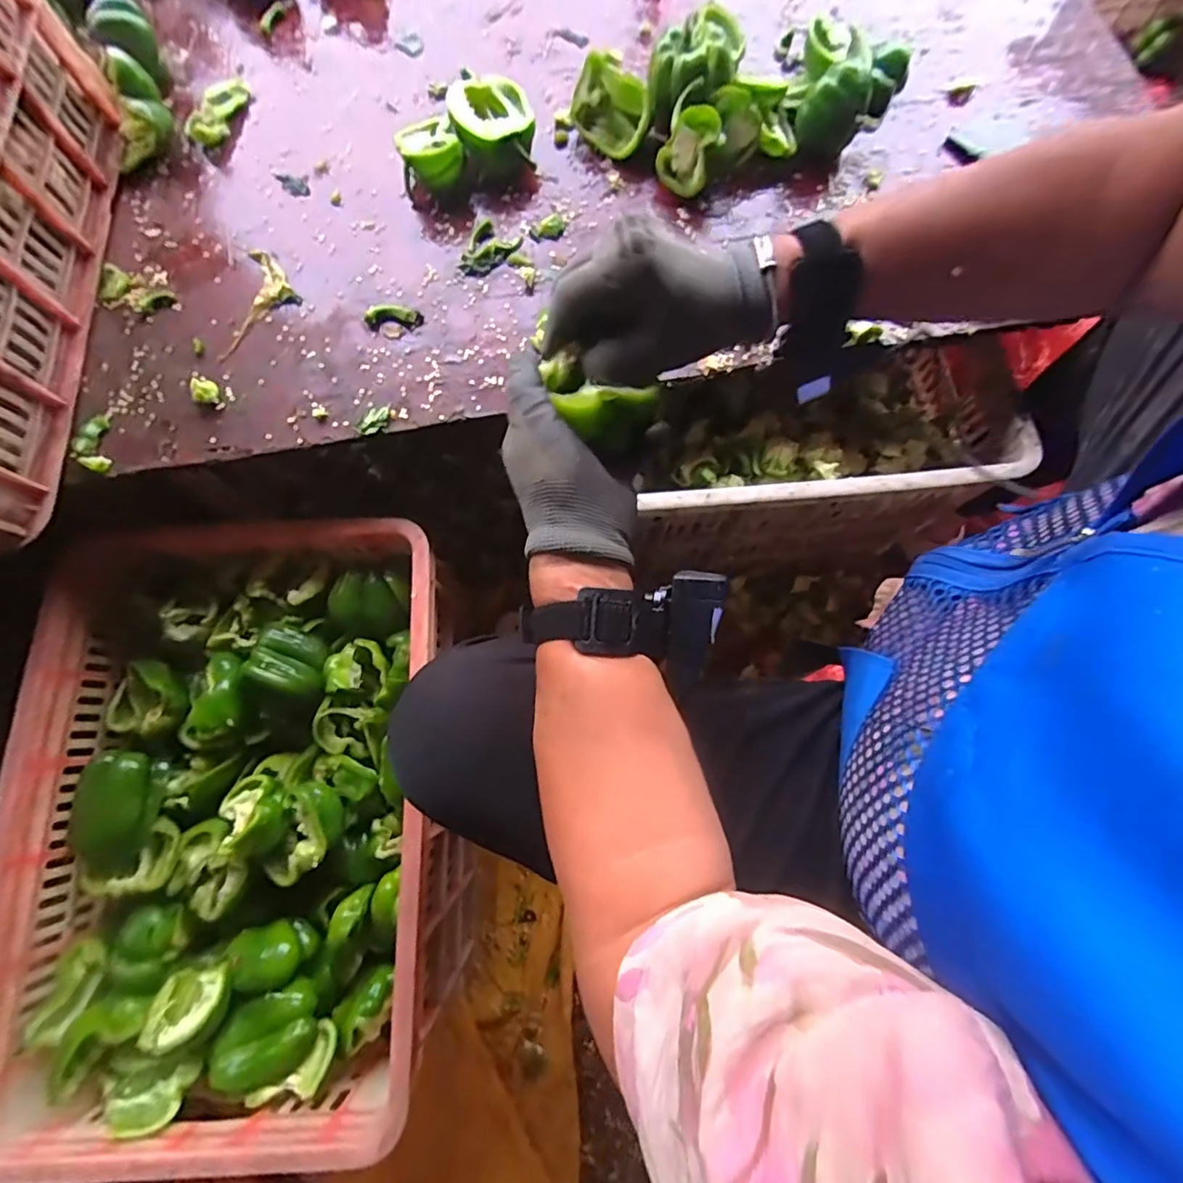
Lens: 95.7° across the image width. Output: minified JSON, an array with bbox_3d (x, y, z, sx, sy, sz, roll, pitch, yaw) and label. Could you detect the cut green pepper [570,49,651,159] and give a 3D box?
[{"bbox_3d":[0.021,-0.482,0.538,0.080,0.054,0.040,40,79,8],"label":"cut green pepper"}]

